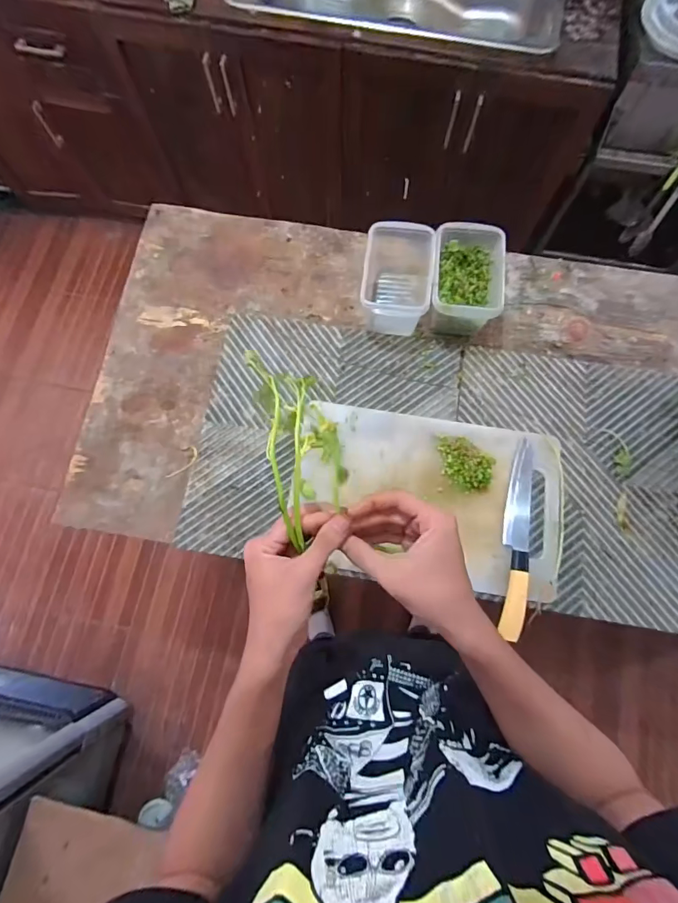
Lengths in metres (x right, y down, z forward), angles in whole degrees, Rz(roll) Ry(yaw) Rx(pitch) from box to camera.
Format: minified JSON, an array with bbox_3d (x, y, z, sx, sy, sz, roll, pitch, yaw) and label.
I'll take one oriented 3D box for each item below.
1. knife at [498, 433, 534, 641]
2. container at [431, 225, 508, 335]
[{"bbox_3d":[0.259,0.118,0.618,0.037,0.019,0.281,9,76,4],"label":"knife"},{"bbox_3d":[0.198,-0.268,0.683,0.103,0.101,0.153,5,76,3],"label":"container"}]

